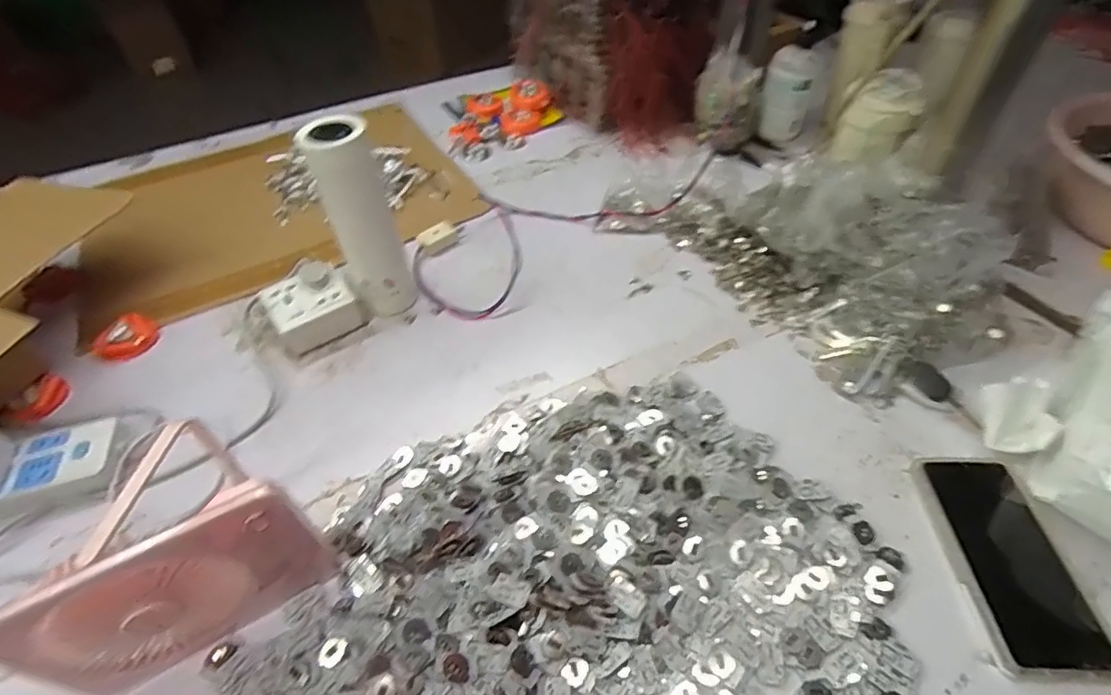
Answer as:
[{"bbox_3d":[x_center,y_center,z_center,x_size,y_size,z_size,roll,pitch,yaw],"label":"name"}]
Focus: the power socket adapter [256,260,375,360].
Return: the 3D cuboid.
[{"bbox_3d":[-0.287,-0.049,0.639,0.091,0.055,0.096,-33,53,-25],"label":"power socket adapter"}]

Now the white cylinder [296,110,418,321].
[{"bbox_3d":[-0.205,-0.126,0.590,0.065,0.221,0.059,-19,48,-14],"label":"white cylinder"}]

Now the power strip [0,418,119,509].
[{"bbox_3d":[-0.500,0.114,0.510,0.171,0.028,0.066,-12,49,-7],"label":"power strip"}]

